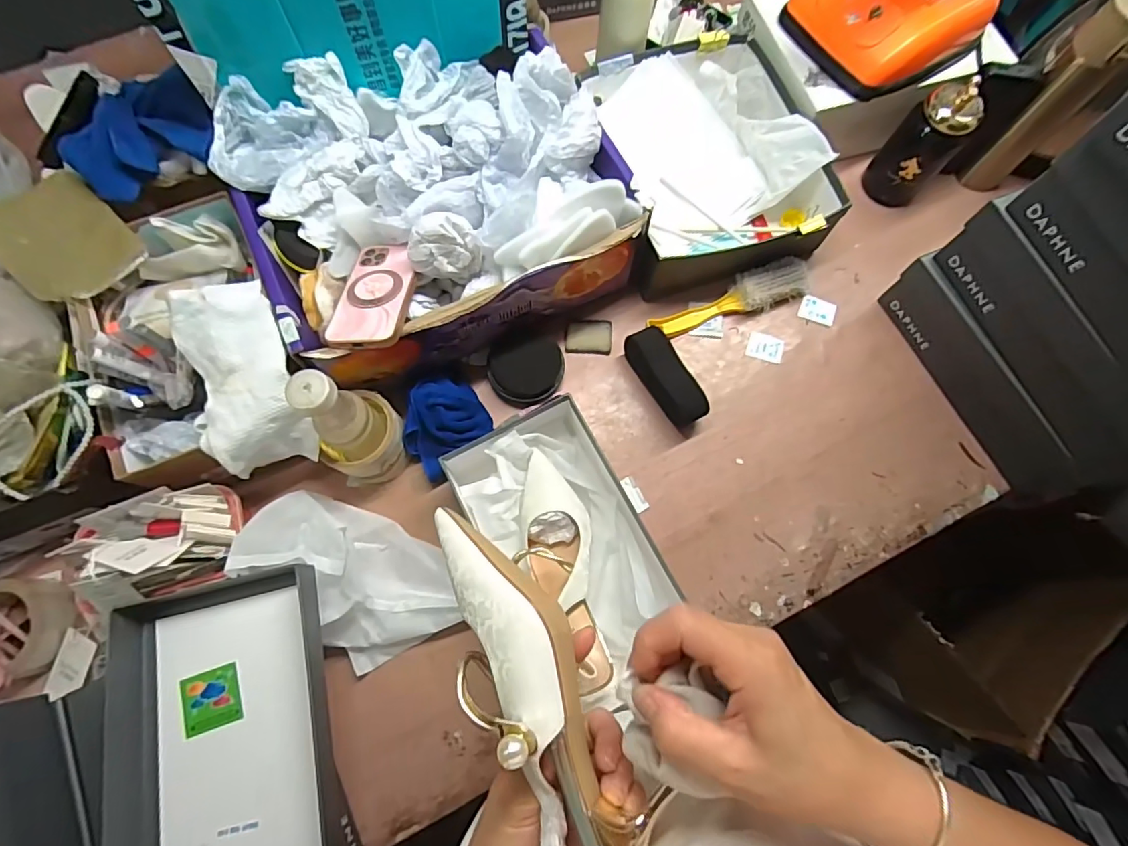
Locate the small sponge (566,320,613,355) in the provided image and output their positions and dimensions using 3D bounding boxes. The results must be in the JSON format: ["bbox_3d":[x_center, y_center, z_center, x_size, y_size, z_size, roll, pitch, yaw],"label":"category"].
[{"bbox_3d":[0.032,-0.112,0.678,0.059,0.009,0.044,2,73,-1],"label":"small sponge"}]

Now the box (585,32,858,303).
[{"bbox_3d":[0.188,-0.345,0.700,0.276,0.097,0.318,-15,74,-6],"label":"box"}]

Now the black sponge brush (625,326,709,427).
[{"bbox_3d":[0.120,-0.054,0.635,0.038,0.061,0.123,-28,76,-9],"label":"black sponge brush"}]

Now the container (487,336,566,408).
[{"bbox_3d":[-0.046,-0.063,0.649,0.089,0.030,0.078,0,73,-1],"label":"container"}]

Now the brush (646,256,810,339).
[{"bbox_3d":[0.212,-0.158,0.680,0.217,0.034,0.050,-19,75,-7],"label":"brush"}]

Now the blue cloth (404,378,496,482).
[{"bbox_3d":[-0.141,-0.001,0.616,0.081,0.057,0.107,40,77,10],"label":"blue cloth"}]

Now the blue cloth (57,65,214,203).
[{"bbox_3d":[-0.460,-0.314,0.575,0.129,0.071,0.154,40,77,10],"label":"blue cloth"}]

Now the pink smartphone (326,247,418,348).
[{"bbox_3d":[-0.196,-0.136,0.549,0.075,0.013,0.143,-2,56,-2],"label":"pink smartphone"}]

